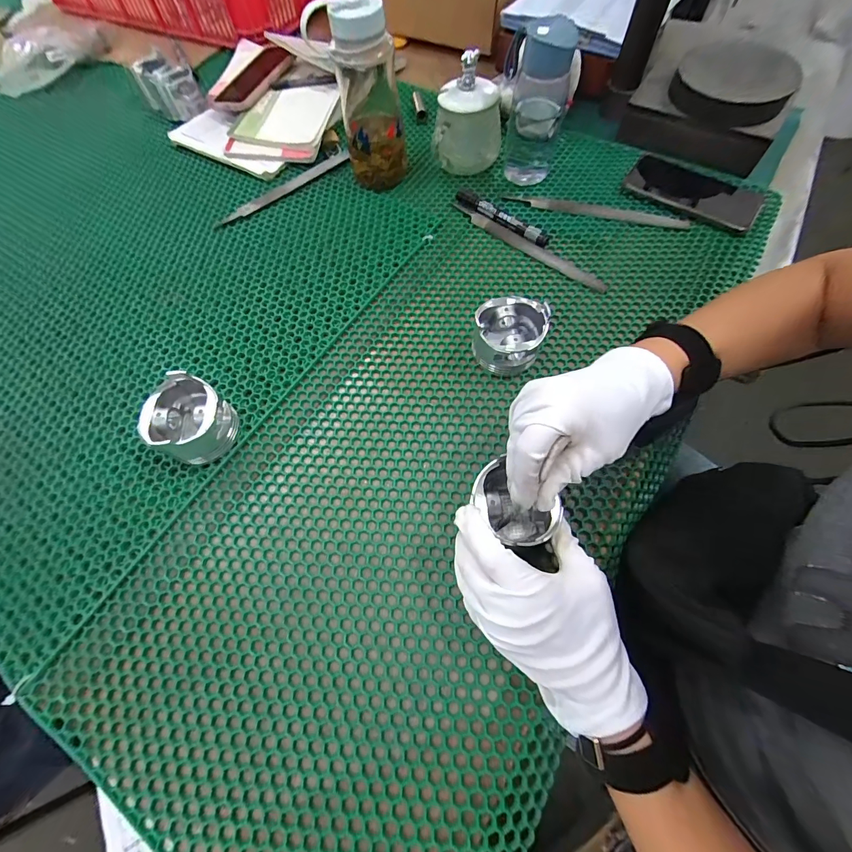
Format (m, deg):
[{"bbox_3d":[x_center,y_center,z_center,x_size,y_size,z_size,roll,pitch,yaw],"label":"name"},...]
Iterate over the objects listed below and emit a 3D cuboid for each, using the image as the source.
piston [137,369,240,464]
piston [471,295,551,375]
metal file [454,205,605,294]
[{"bbox_3d":[-0.227,-0.004,0.357,0.068,0.057,0.071,-1,66,2],"label":"piston"},{"bbox_3d":[0.086,-0.095,0.393,0.071,0.049,0.072,-1,66,2],"label":"piston"},{"bbox_3d":[0.128,-0.235,0.475,0.231,0.009,0.019,37,72,16],"label":"metal file"}]

